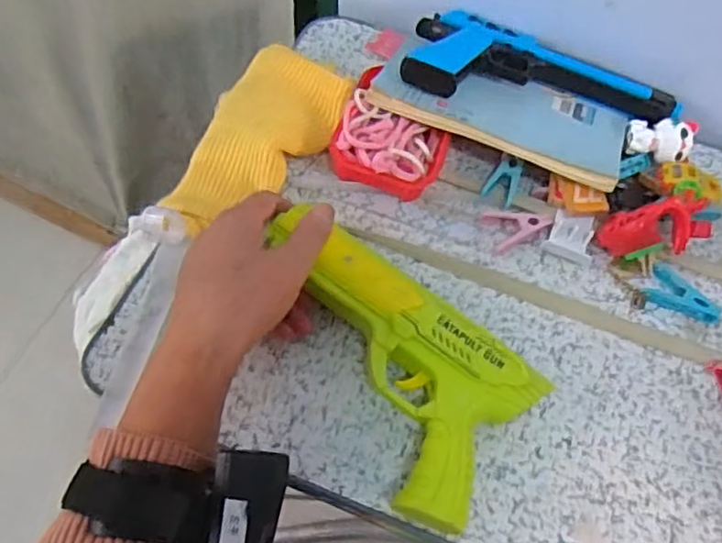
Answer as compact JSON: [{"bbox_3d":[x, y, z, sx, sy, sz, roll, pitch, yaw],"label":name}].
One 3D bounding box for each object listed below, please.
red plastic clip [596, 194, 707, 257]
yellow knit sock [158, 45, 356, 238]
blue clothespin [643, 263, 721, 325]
[{"bbox_3d":[0.215,-0.033,0.477,0.073,0.030,0.034,-17,60,12],"label":"red plastic clip"},{"bbox_3d":[-0.078,-0.102,0.499,0.087,0.020,0.179,22,63,12],"label":"yellow knit sock"},{"bbox_3d":[0.239,0.016,0.477,0.052,0.010,0.034,21,62,11],"label":"blue clothespin"}]

